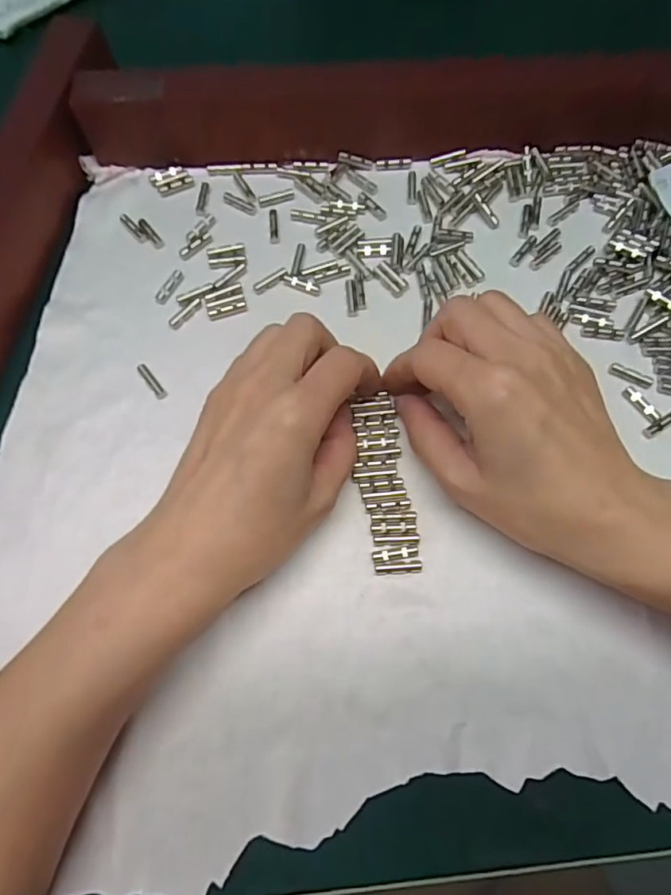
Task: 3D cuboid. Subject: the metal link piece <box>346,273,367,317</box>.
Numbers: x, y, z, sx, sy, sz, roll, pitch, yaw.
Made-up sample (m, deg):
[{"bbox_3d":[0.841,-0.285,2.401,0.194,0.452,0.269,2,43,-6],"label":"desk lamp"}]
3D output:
[{"bbox_3d":[0.011,-0.080,0.269,0.010,0.004,0.024,-3,72,0],"label":"metal link piece"}]

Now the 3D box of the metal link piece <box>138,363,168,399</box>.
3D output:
[{"bbox_3d":[-0.090,-0.033,0.256,0.005,0.004,0.021,-37,75,-10],"label":"metal link piece"}]

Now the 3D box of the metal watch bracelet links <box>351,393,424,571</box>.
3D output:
[{"bbox_3d":[0.022,0.015,0.236,0.022,0.004,0.082,-7,70,-1],"label":"metal watch bracelet links"}]

